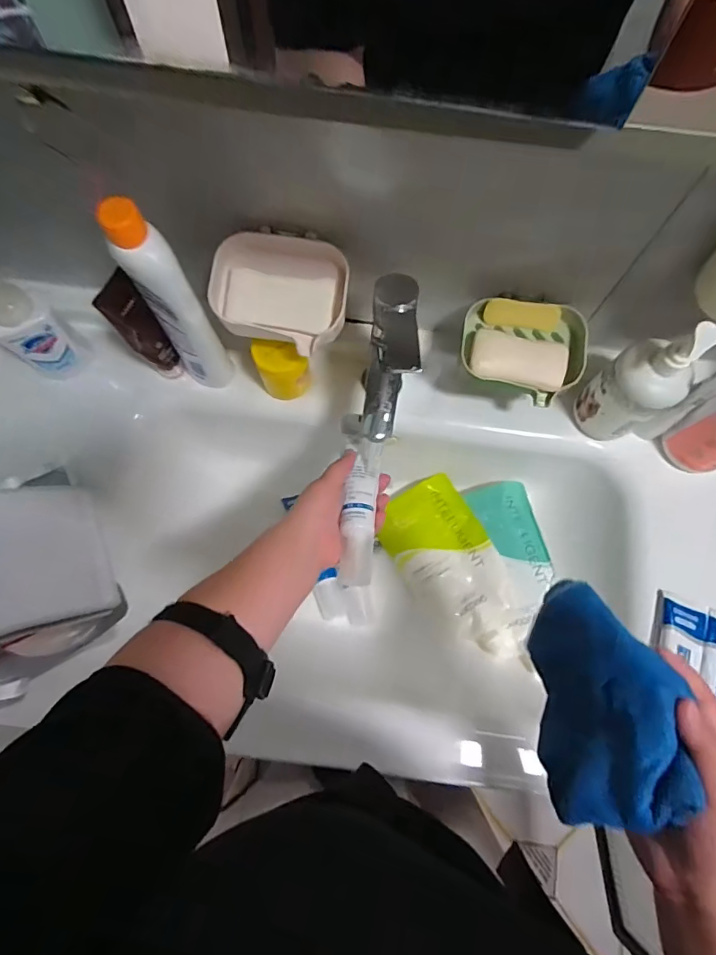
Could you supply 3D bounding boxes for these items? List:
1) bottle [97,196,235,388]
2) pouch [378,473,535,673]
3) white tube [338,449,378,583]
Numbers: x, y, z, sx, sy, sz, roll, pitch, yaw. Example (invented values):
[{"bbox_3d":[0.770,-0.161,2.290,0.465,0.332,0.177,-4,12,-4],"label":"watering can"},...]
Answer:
[{"bbox_3d":[-0.175,-0.161,0.482,0.047,0.259,0.037,-28,76,-10],"label":"bottle"},{"bbox_3d":[0.134,0.127,0.653,0.121,0.038,0.254,-30,76,-10],"label":"pouch"},{"bbox_3d":[0.002,0.041,0.489,0.030,0.021,0.130,5,71,0],"label":"white tube"}]

